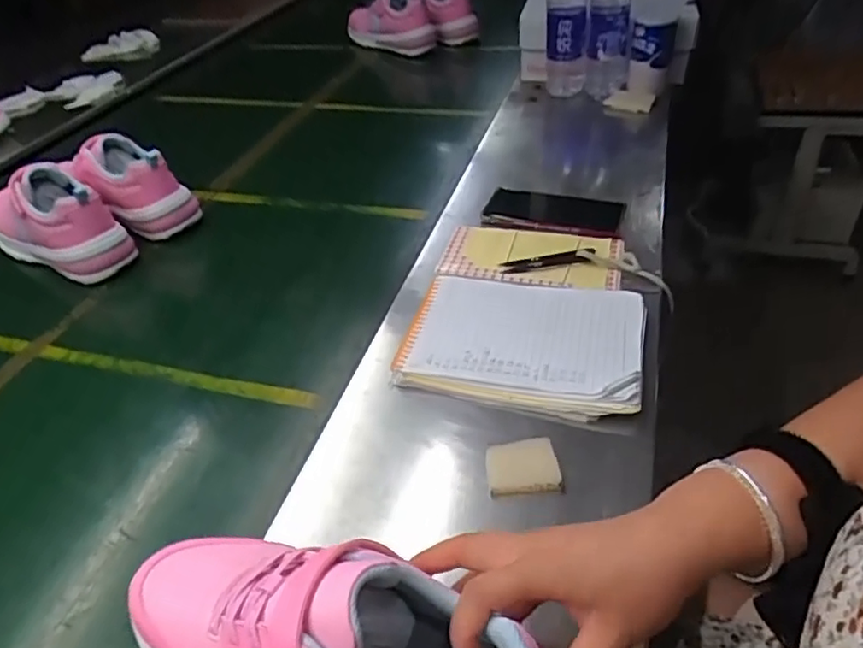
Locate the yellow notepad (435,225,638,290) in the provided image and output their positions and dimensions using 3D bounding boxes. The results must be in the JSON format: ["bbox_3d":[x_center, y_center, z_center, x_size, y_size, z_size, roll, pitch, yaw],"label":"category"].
[{"bbox_3d":[0.115,-0.076,0.688,0.198,0.017,0.102,6,40,11],"label":"yellow notepad"}]

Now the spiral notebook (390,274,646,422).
[{"bbox_3d":[0.084,0.012,0.581,0.212,0.031,0.164,10,44,11],"label":"spiral notebook"}]

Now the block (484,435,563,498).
[{"bbox_3d":[0.069,0.110,0.478,0.054,0.014,0.045,-2,43,-2],"label":"block"}]

